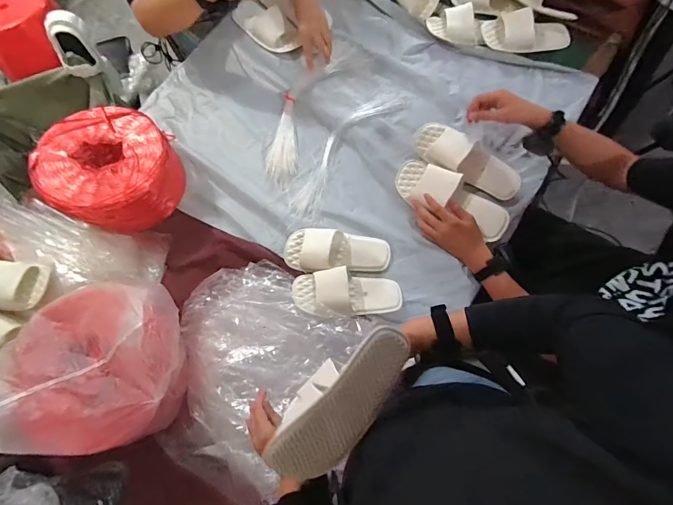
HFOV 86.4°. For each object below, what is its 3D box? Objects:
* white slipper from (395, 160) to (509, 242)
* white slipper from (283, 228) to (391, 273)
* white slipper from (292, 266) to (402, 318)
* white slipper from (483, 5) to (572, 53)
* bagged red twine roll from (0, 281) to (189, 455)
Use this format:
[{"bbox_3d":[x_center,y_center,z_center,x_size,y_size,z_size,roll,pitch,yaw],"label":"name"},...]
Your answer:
[{"bbox_3d":[0.265,-0.127,0.824,0.269,0.053,0.112,31,76,10],"label":"white slipper"},{"bbox_3d":[0.000,-0.004,0.805,0.234,0.052,0.098,2,73,2],"label":"white slipper"},{"bbox_3d":[0.028,0.089,0.776,0.237,0.061,0.103,3,73,-12],"label":"white slipper"},{"bbox_3d":[0.492,-0.562,0.920,0.225,0.074,0.095,11,74,5],"label":"white slipper"},{"bbox_3d":[-0.430,0.199,0.649,0.288,0.167,0.265,-1,73,2],"label":"bagged red twine roll"}]

